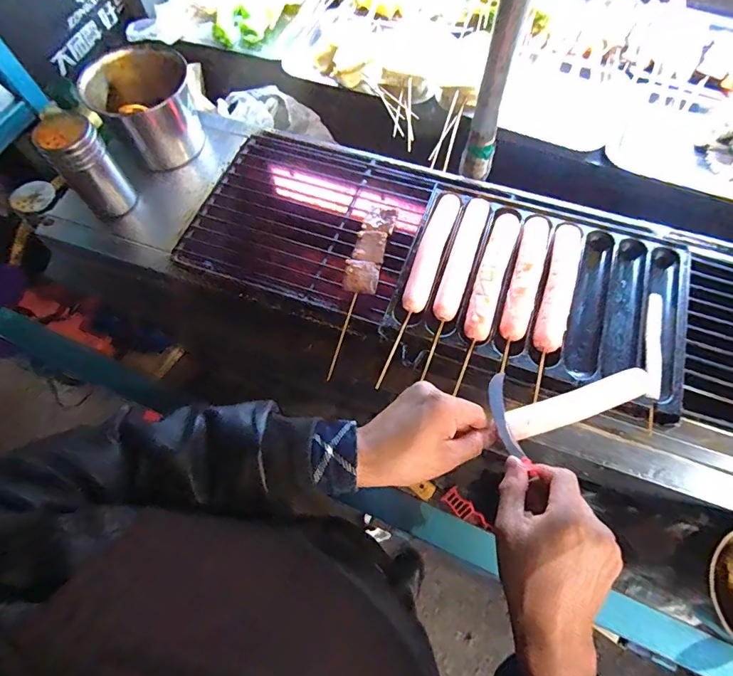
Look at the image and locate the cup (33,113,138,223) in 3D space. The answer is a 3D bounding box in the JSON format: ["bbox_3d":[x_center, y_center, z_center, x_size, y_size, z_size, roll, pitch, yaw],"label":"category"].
[{"bbox_3d":[-0.342,-0.207,0.560,0.063,0.138,0.050,-40,72,-14],"label":"cup"}]

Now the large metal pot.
[{"bbox_3d":[-0.290,-0.314,0.605,0.118,0.111,0.124,0,67,1],"label":"large metal pot"}]

